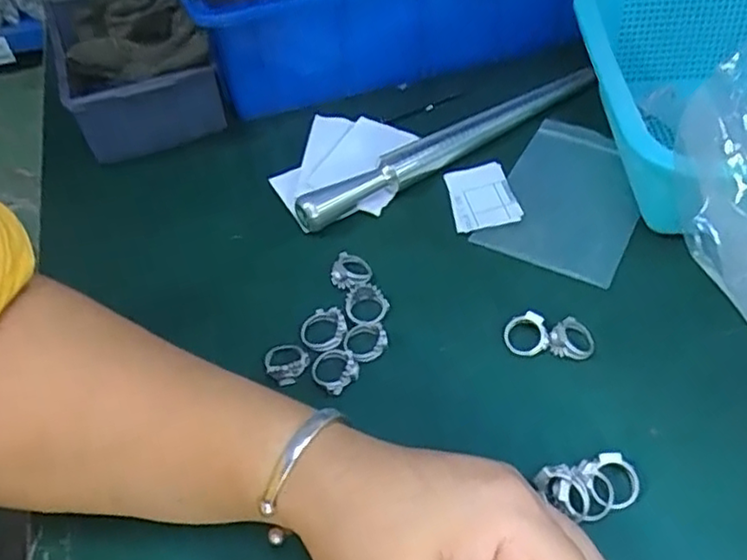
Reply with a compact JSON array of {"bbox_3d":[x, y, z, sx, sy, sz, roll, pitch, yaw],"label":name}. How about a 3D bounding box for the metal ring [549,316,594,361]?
[{"bbox_3d":[0.098,0.029,0.329,0.022,0.008,0.021,-2,50,3],"label":"metal ring"}]

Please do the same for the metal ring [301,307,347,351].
[{"bbox_3d":[-0.026,0.024,0.342,0.023,0.009,0.021,-2,50,3],"label":"metal ring"}]

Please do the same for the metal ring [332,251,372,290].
[{"bbox_3d":[-0.011,-0.006,0.366,0.020,0.009,0.021,-2,50,3],"label":"metal ring"}]

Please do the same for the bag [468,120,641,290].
[{"bbox_3d":[0.122,-0.055,0.404,0.079,0.006,0.131,21,55,21],"label":"bag"}]

